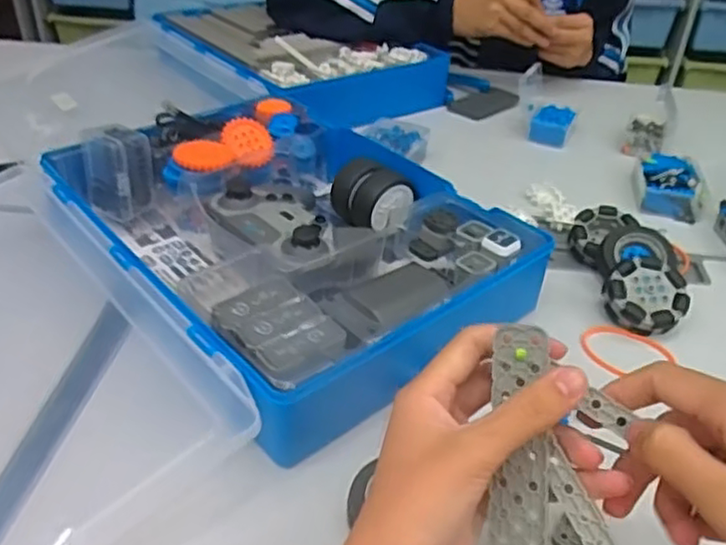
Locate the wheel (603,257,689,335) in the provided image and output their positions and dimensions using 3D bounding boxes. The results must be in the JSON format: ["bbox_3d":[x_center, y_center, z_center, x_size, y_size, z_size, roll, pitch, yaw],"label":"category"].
[{"bbox_3d":[0.225,0.019,0.535,0.060,0.025,0.060,25,66,16],"label":"wheel"}]

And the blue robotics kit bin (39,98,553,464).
[{"bbox_3d":[-0.072,-0.036,0.556,0.266,0.074,0.352,-25,45,-33],"label":"blue robotics kit bin"}]

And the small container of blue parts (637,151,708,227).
[{"bbox_3d":[0.324,-0.092,0.711,0.068,0.039,0.085,14,37,15],"label":"small container of blue parts"}]

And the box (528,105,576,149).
[{"bbox_3d":[0.236,-0.184,0.837,0.049,0.034,0.062,15,38,16],"label":"box"}]

